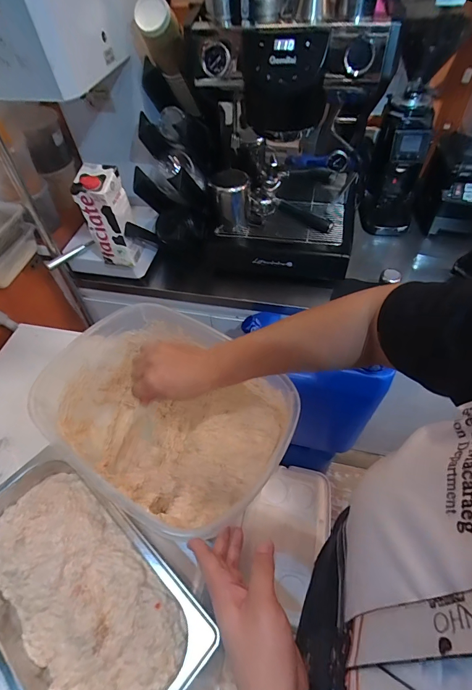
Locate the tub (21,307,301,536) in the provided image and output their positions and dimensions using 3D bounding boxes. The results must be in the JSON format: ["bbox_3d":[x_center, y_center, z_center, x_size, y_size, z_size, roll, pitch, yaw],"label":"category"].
[{"bbox_3d":[-0.100,0.109,0.529,0.349,0.144,0.252,29,61,23],"label":"tub"}]

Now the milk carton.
[{"bbox_3d":[-0.266,-0.266,0.731,0.081,0.191,0.072,10,55,11],"label":"milk carton"}]

